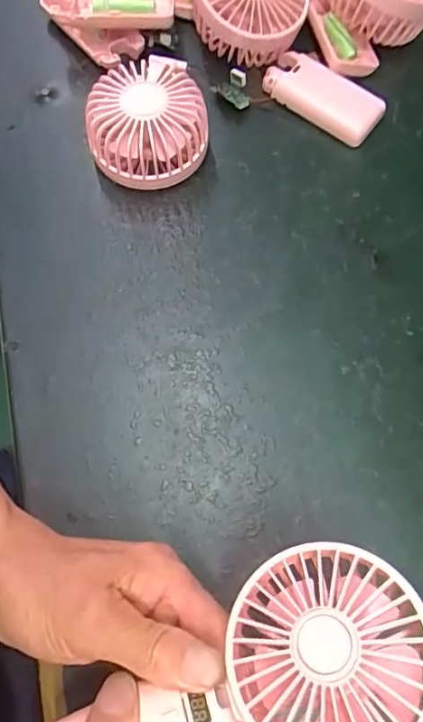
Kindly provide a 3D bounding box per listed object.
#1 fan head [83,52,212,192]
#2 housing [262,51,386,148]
[{"bbox_3d":[-0.048,-0.173,0.377,0.085,0.048,0.090,-13,72,-6],"label":"fan head"},{"bbox_3d":[0.084,-0.203,0.400,0.092,0.019,0.038,38,75,11],"label":"housing"}]

